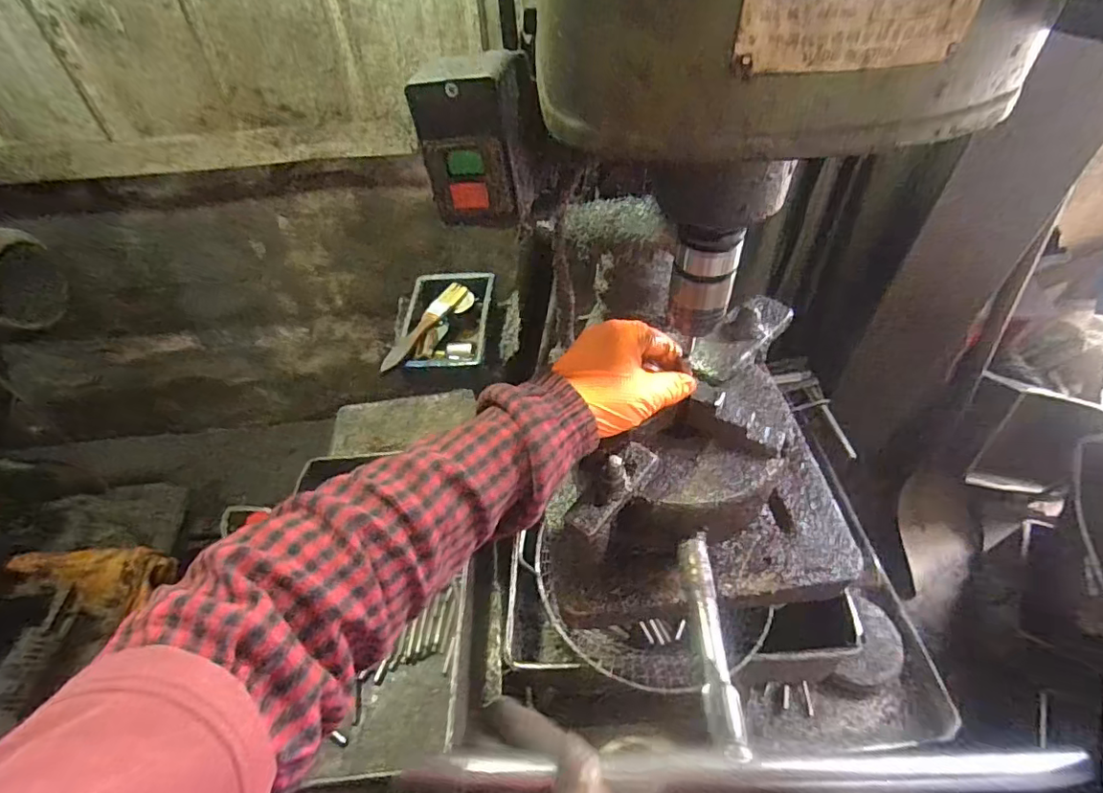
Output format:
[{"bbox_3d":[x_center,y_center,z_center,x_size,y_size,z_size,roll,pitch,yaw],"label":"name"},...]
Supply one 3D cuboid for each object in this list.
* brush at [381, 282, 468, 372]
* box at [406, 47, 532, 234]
[{"bbox_3d":[-0.146,-0.081,0.633,0.027,0.023,0.155,18,53,17],"label":"brush"},{"bbox_3d":[-0.044,-0.152,0.343,0.066,0.091,0.037,-6,50,-3],"label":"box"}]

